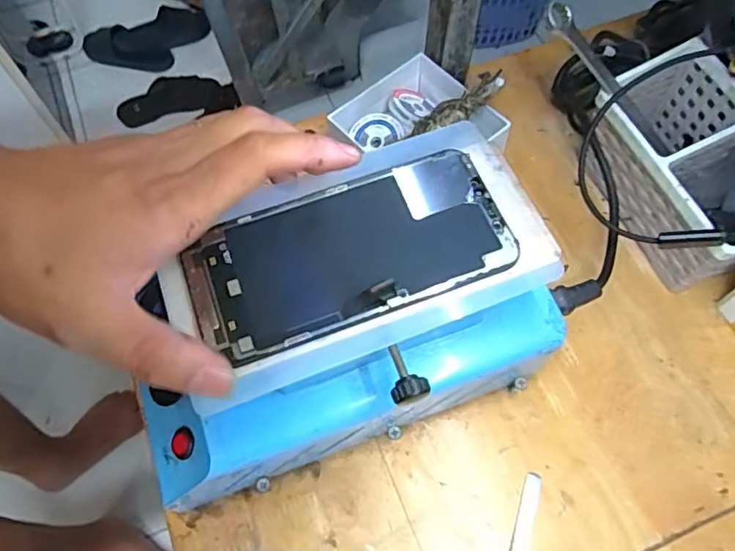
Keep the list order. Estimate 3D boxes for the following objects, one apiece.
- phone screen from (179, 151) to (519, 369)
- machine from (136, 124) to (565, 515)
[{"bbox_3d":[-0.010,-0.013,0.279,0.154,0.004,0.074,-19,65,-8],"label":"phone screen"},{"bbox_3d":[-0.017,0.029,0.329,0.225,0.141,0.127,-19,65,-8],"label":"machine"}]

